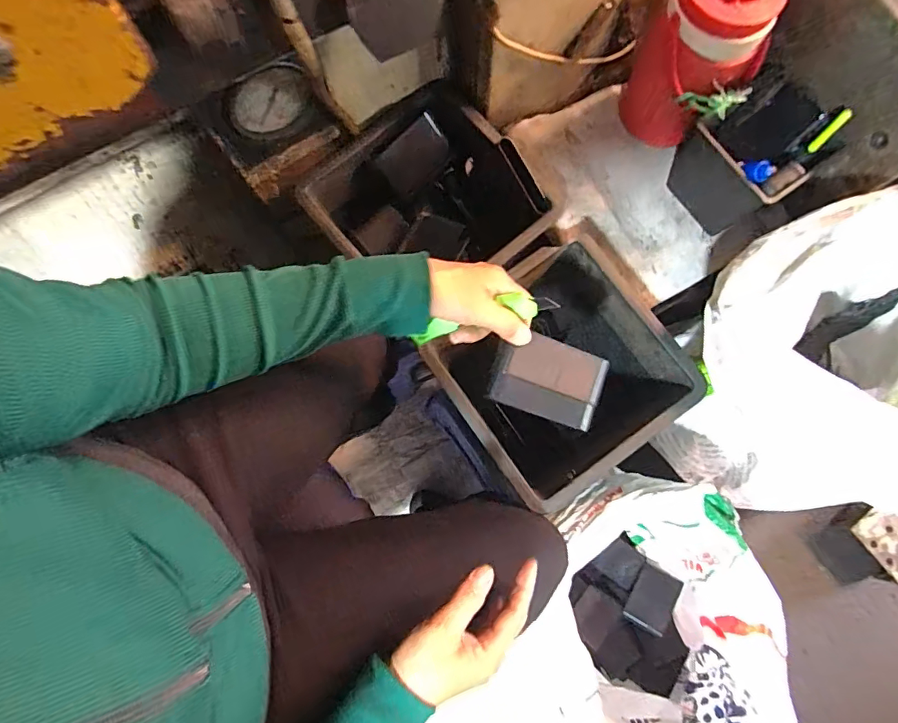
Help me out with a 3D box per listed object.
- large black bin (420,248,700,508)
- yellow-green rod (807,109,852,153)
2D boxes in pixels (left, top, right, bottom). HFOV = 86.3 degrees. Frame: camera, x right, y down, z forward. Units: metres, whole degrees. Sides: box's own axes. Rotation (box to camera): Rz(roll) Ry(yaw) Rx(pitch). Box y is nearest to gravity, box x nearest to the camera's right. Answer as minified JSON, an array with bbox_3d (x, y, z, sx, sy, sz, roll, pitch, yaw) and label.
[{"bbox_3d":[0.133,0.014,0.641,0.261,0.145,0.250,-32,80,-5],"label":"large black bin"},{"bbox_3d":[0.435,-0.263,0.549,0.012,0.049,0.008,42,47,9],"label":"yellow-green rod"}]

